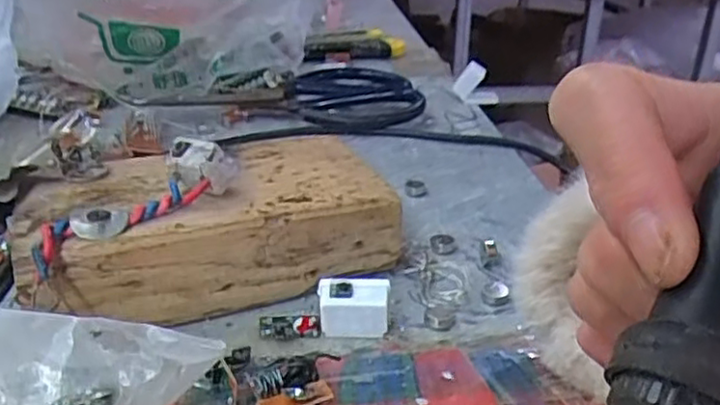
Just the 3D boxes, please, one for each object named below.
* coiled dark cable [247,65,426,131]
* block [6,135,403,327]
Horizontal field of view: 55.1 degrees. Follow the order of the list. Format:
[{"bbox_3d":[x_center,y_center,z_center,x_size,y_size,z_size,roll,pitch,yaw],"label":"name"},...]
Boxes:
[{"bbox_3d":[-0.008,-0.074,0.495,0.098,0.025,0.112,14,28,25],"label":"coiled dark cable"},{"bbox_3d":[-0.062,0.008,0.284,0.145,0.046,0.084,-13,29,-28],"label":"block"}]

